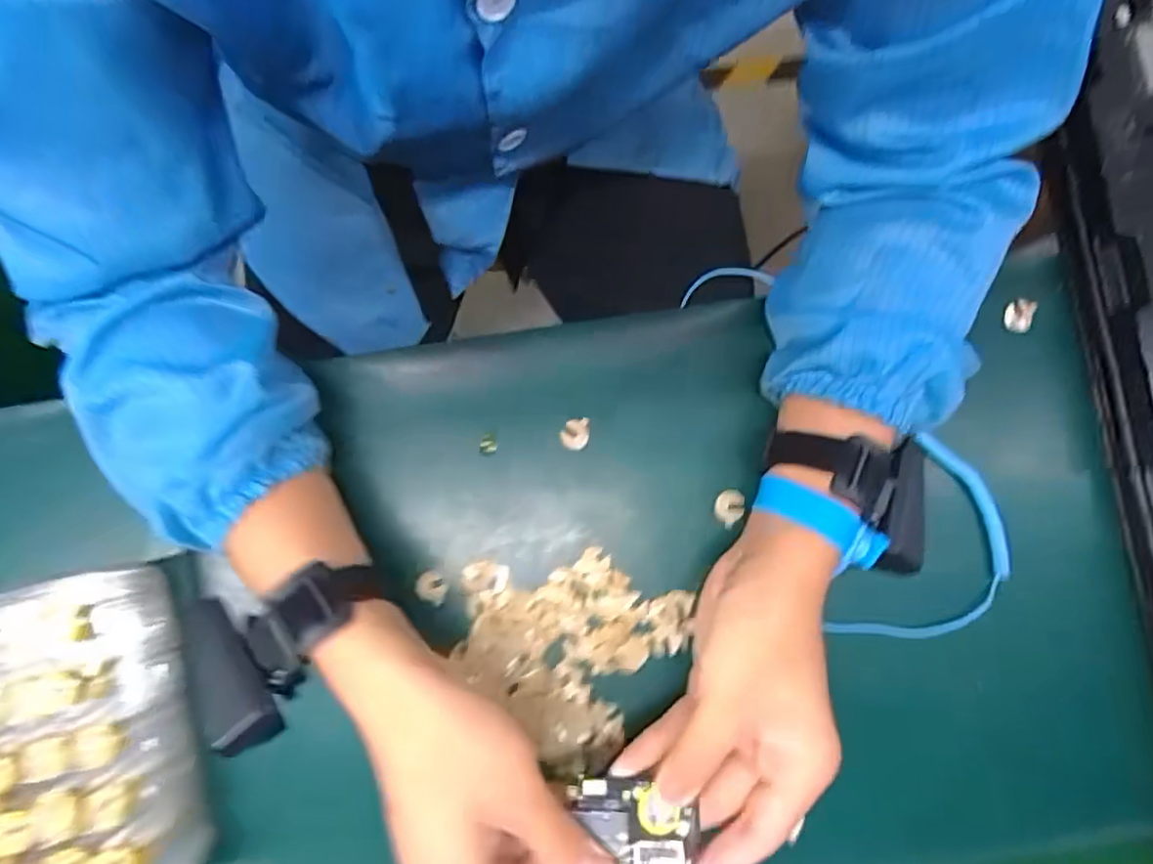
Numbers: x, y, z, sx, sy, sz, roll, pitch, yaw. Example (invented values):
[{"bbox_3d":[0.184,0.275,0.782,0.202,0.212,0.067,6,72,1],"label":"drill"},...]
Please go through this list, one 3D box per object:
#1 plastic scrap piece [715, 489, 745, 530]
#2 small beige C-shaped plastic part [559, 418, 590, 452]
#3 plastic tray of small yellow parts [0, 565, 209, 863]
[{"bbox_3d":[0.094,0.045,0.398,0.018,0.004,0.021,45,86,1],"label":"plastic scrap piece"},{"bbox_3d":[-0.001,0.002,0.412,0.017,0.020,0.021,7,86,-2],"label":"small beige C-shaped plastic part"},{"bbox_3d":[-0.297,0.177,0.347,0.158,0.049,0.177,-14,87,-3],"label":"plastic tray of small yellow parts"}]

